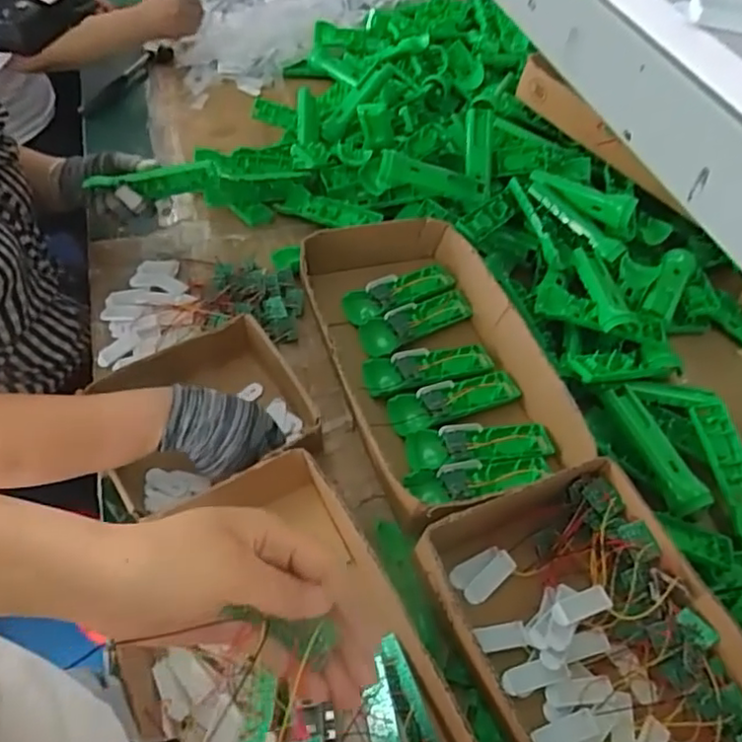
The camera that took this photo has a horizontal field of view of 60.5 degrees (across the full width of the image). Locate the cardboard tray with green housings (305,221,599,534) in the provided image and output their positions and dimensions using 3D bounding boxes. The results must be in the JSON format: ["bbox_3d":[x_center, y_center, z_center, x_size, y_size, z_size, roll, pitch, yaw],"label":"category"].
[{"bbox_3d":[0.070,-0.025,0.764,0.236,0.083,0.427,-12,53,-14],"label":"cardboard tray with green housings"}]

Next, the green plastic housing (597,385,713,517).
[{"bbox_3d":[0.319,0.086,0.726,0.039,0.027,0.167,-13,54,-15],"label":"green plastic housing"}]

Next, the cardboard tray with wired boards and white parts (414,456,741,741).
[{"bbox_3d":[0.224,0.279,0.505,0.230,0.066,0.418,-19,55,-19],"label":"cardboard tray with wired boards and white parts"}]

